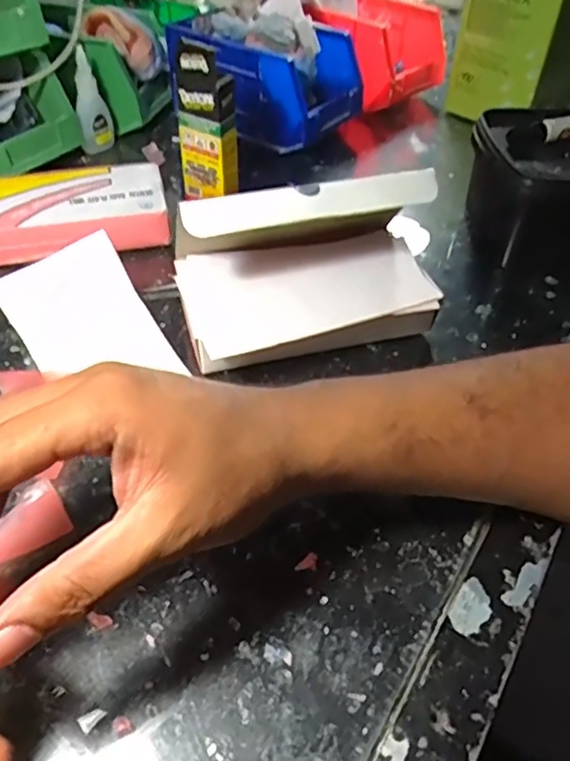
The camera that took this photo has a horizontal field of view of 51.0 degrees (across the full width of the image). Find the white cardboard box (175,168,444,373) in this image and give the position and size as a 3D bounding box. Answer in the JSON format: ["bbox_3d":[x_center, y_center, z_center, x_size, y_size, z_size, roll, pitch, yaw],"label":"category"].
[{"bbox_3d":[0.014,-0.070,0.360,0.153,0.095,0.084,-5,46,-8],"label":"white cardboard box"}]

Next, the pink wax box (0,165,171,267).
[{"bbox_3d":[-0.167,-0.124,0.452,0.151,0.034,0.084,-6,46,-9],"label":"pink wax box"}]

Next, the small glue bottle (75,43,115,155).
[{"bbox_3d":[-0.175,-0.253,0.541,0.029,0.084,0.030,-9,46,-12],"label":"small glue bottle"}]

